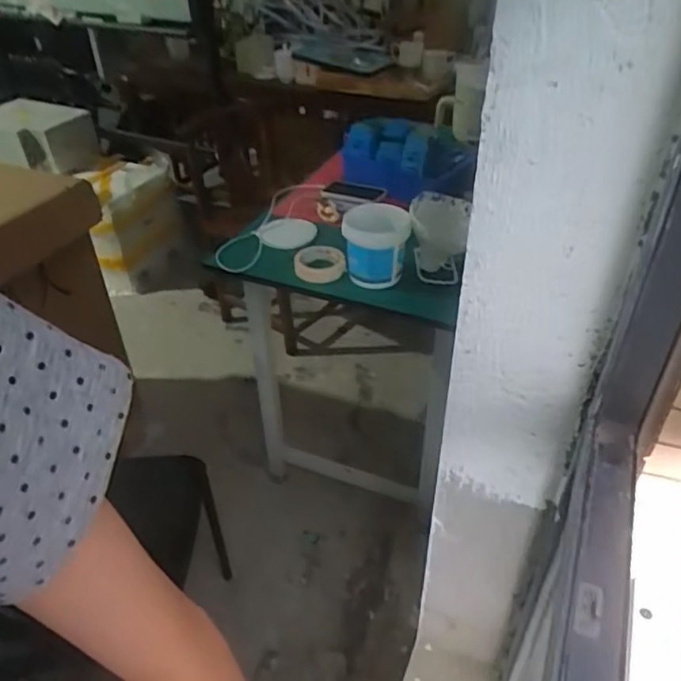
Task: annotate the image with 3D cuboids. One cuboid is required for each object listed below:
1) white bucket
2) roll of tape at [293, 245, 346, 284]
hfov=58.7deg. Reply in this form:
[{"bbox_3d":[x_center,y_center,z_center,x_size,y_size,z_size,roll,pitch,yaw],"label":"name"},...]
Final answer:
[{"bbox_3d":[0.073,-0.190,1.229,0.130,0.141,0.121,2,39,5],"label":"white bucket"},{"bbox_3d":[-0.044,-0.161,1.278,0.108,0.036,0.099,-1,39,1],"label":"roll of tape"}]

